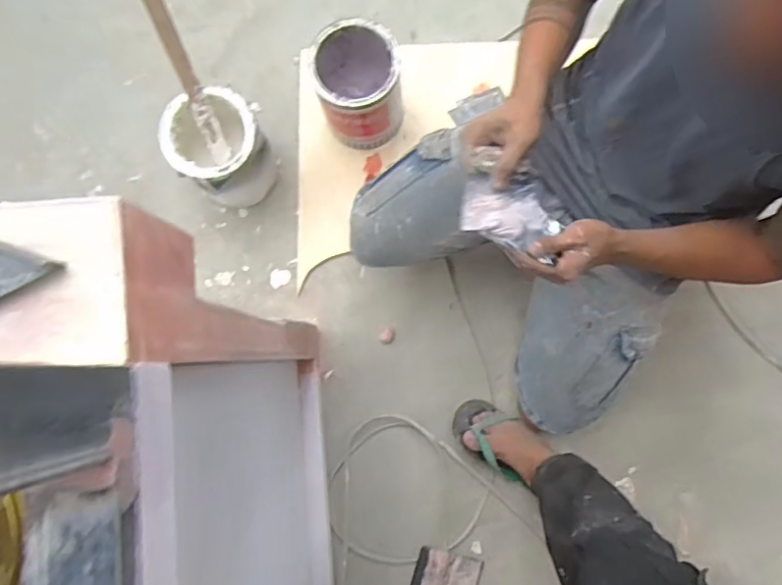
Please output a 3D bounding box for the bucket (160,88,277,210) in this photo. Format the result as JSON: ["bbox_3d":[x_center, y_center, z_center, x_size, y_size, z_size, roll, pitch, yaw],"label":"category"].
[{"bbox_3d":[-0.313,-0.259,1.045,0.169,0.191,0.160,-18,86,-6],"label":"bucket"}]

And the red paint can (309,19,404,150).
[{"bbox_3d":[-0.064,-0.383,1.045,0.153,0.179,0.172,-17,86,-6],"label":"red paint can"}]

